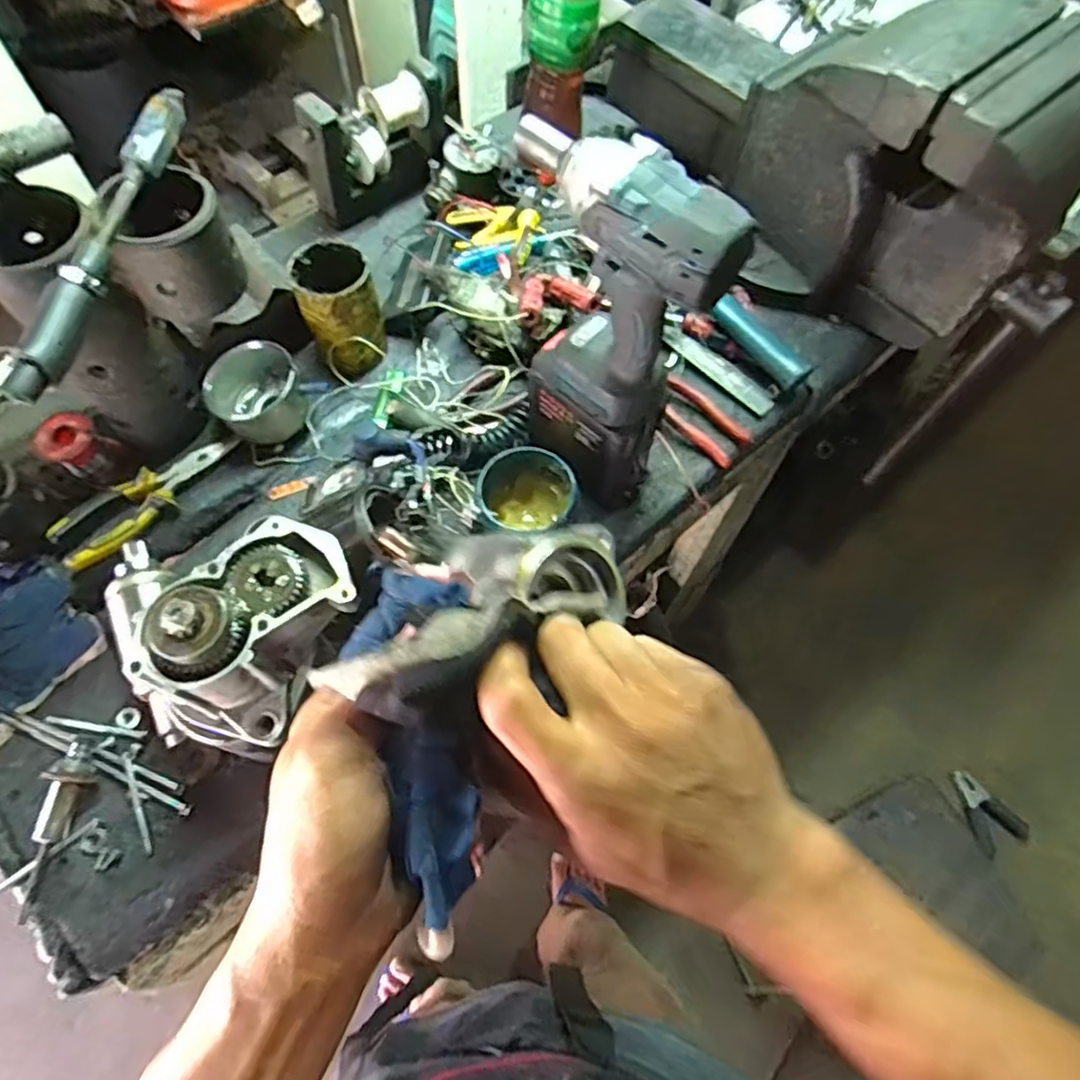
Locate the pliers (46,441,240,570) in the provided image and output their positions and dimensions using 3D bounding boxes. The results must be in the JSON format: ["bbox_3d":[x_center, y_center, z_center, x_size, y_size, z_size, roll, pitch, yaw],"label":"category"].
[{"bbox_3d":[-0.371,-0.044,0.628,0.054,0.021,0.175,42,70,15],"label":"pliers"}]

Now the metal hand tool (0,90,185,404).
[{"bbox_3d":[-0.308,-0.220,0.473,0.029,0.032,0.278,7,65,1],"label":"metal hand tool"}]

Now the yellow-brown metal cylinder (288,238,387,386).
[{"bbox_3d":[-0.201,-0.232,0.675,0.072,0.106,0.087,-17,67,-10],"label":"yellow-brown metal cylinder"}]

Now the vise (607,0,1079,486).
[{"bbox_3d":[0.310,-0.447,0.709,0.192,0.258,0.538,-31,70,-15],"label":"vise"}]

